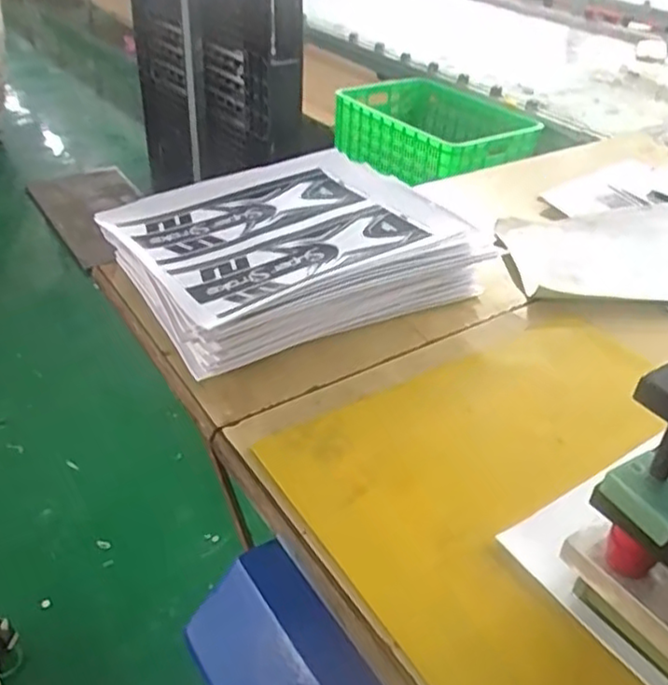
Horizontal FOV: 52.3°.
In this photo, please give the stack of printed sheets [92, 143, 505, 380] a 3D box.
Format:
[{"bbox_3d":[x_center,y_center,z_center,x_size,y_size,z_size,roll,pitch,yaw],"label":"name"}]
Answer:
[{"bbox_3d":[-0.043,-0.097,0.736,0.340,0.077,0.256,-19,43,-28],"label":"stack of printed sheets"}]

